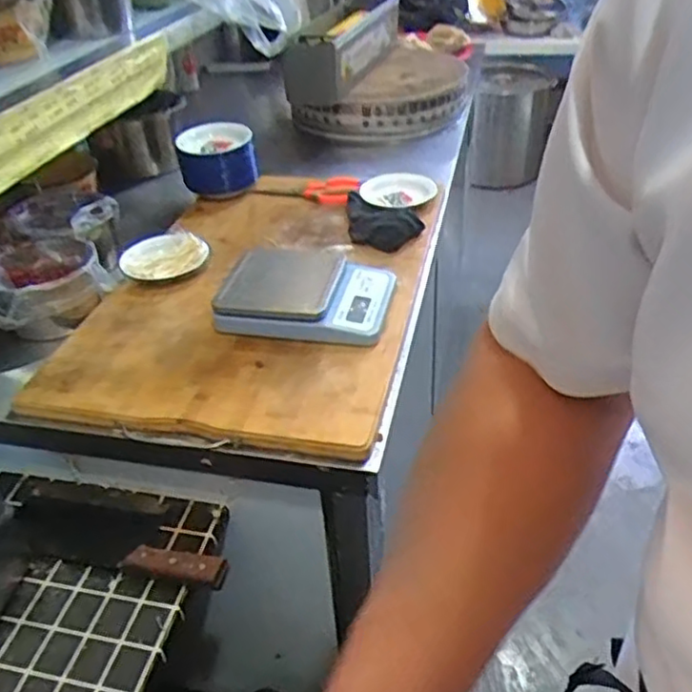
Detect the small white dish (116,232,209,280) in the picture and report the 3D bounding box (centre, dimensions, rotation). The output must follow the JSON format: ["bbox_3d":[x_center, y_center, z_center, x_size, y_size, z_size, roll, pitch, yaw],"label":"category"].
[{"bbox_3d":[-0.273,-0.138,1.042,0.109,0.031,0.138,14,40,22],"label":"small white dish"}]

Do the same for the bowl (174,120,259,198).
[{"bbox_3d":[-0.232,-0.341,1.247,0.133,0.097,0.132,-8,37,-6],"label":"bowl"}]

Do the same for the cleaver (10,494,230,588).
[{"bbox_3d":[-0.267,0.219,0.796,0.284,0.029,0.079,6,37,12],"label":"cleaver"}]

